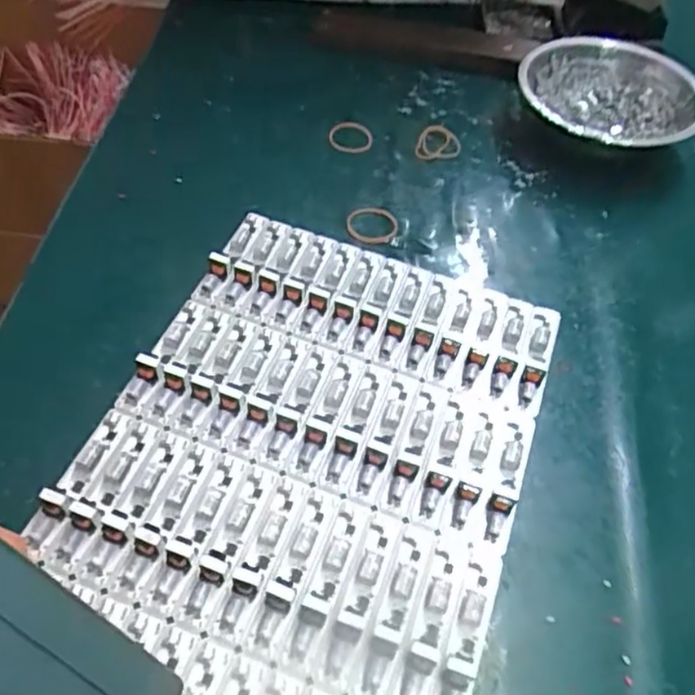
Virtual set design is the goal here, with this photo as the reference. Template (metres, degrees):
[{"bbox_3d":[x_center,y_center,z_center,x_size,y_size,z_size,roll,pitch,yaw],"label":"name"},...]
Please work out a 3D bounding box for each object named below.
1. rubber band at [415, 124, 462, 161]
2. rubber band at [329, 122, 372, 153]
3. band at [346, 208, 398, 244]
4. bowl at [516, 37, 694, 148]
[{"bbox_3d":[0.064,-0.141,0.449,0.028,0.004,0.038,22,55,12],"label":"rubber band"},{"bbox_3d":[0.002,-0.146,0.447,0.032,0.007,0.027,15,54,7],"label":"rubber band"},{"bbox_3d":[0.015,-0.076,0.399,0.031,0.006,0.032,2,53,-3],"label":"band"},{"bbox_3d":[0.178,-0.166,0.454,0.119,0.041,0.116,2,53,-3],"label":"bowl"}]

